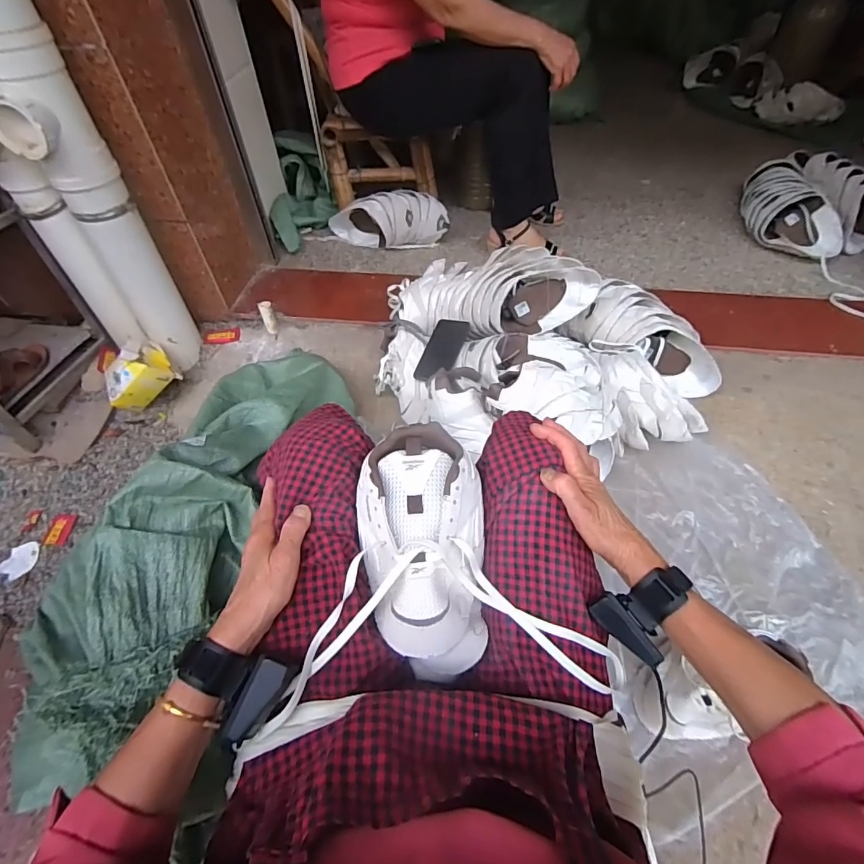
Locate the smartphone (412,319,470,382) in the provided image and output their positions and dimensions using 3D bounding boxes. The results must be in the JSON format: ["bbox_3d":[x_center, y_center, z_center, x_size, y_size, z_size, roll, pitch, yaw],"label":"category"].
[{"bbox_3d":[0.023,-0.175,0.977,0.073,0.010,0.154,15,68,18],"label":"smartphone"}]

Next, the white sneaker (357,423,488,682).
[{"bbox_3d":[-0.006,0.114,0.464,0.122,0.101,0.221,-9,56,-3],"label":"white sneaker"}]

